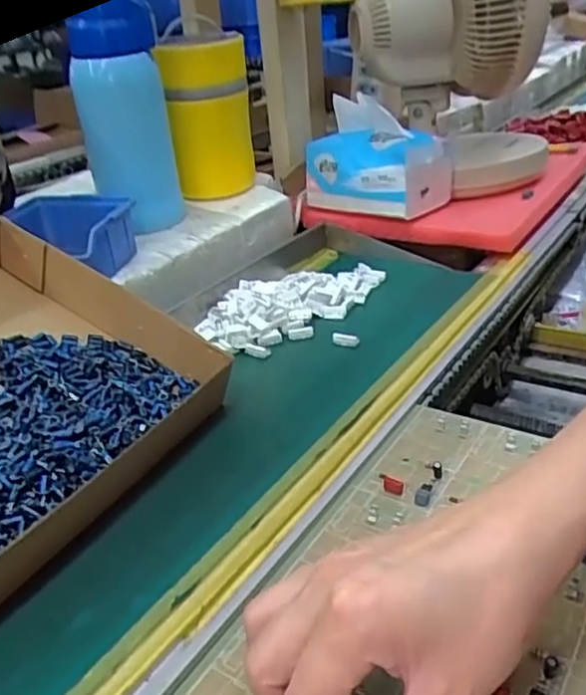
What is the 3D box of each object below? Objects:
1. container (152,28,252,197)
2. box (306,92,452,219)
[{"bbox_3d":[-0.086,-0.235,0.682,0.083,0.152,0.072,-7,28,-4],"label":"container"},{"bbox_3d":[0.092,-0.214,0.723,0.132,0.111,0.099,21,38,38],"label":"box"}]

